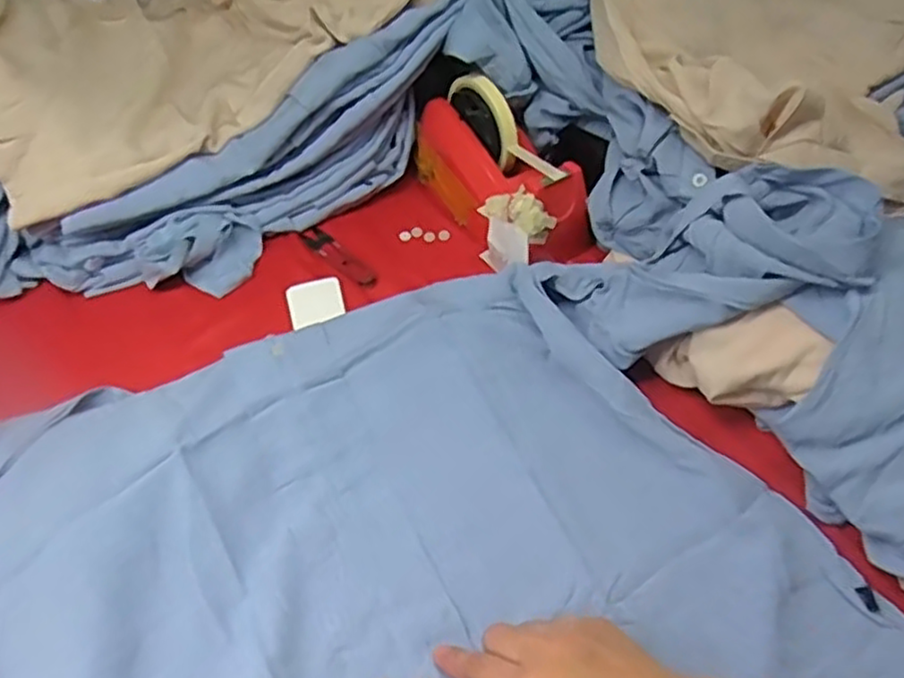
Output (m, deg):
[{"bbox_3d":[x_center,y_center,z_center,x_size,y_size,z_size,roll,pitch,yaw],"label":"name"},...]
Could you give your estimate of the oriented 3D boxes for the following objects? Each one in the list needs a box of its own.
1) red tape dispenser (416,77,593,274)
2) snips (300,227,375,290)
[{"bbox_3d":[0.042,-0.154,0.643,0.089,0.117,0.187,-21,49,-15],"label":"red tape dispenser"},{"bbox_3d":[-0.105,-0.076,0.659,0.024,0.006,0.099,-36,54,-27],"label":"snips"}]

